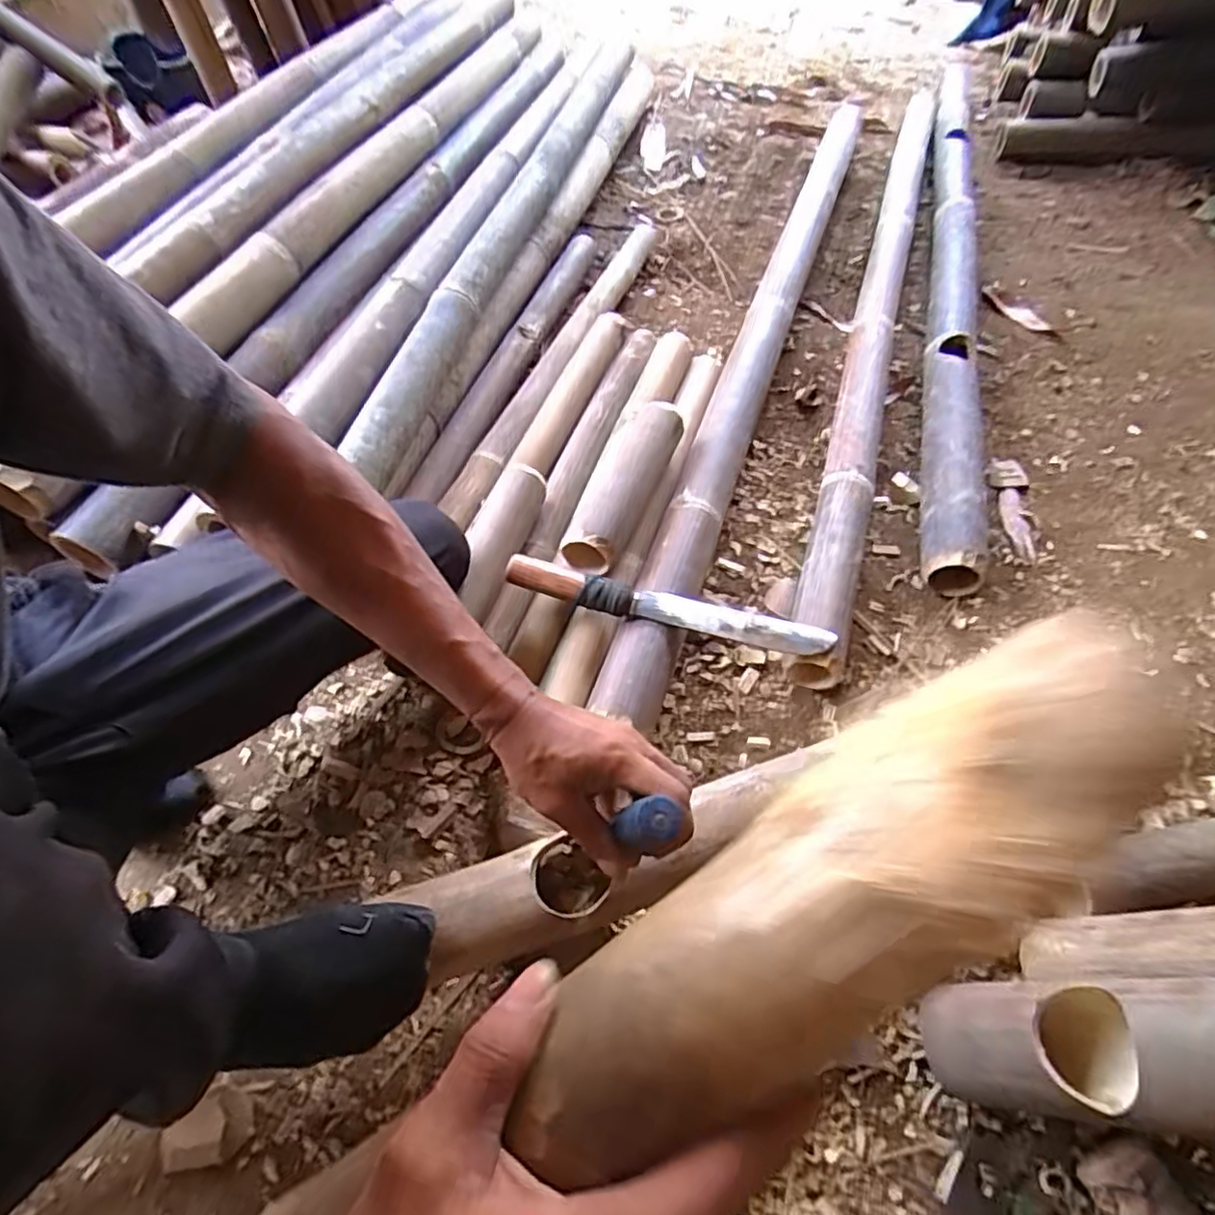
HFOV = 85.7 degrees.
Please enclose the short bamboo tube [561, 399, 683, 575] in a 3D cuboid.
[{"bbox_3d":[0.022,-0.164,0.792,0.078,0.073,0.270,16,56,12],"label":"short bamboo tube"}]

